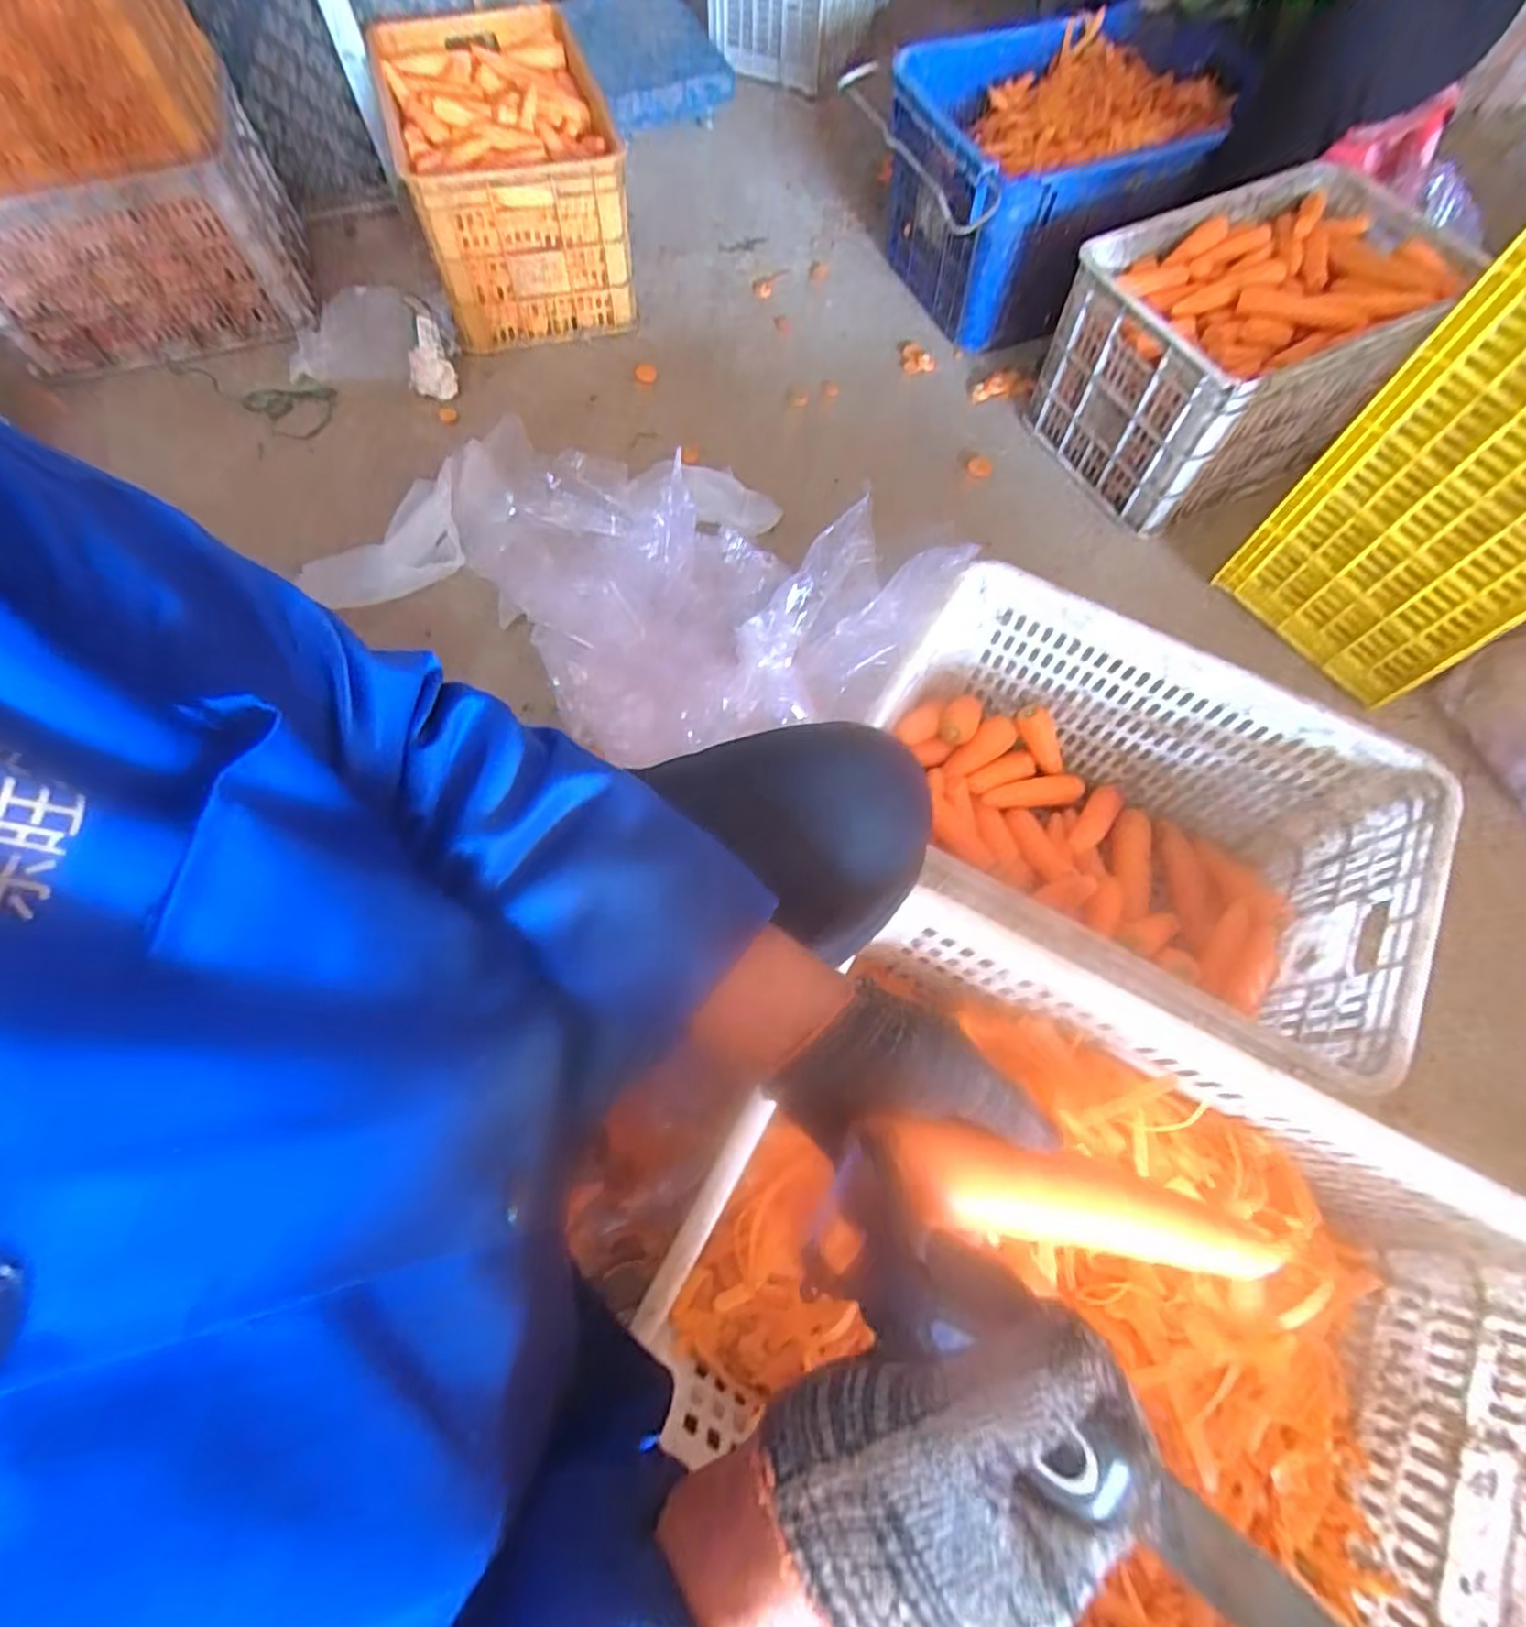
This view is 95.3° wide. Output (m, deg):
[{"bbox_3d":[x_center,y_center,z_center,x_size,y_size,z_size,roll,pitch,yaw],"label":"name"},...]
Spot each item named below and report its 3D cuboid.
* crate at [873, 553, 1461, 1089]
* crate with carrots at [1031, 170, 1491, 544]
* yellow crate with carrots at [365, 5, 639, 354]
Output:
[{"bbox_3d":[0.363,0.024,0.767,0.511,0.263,0.352,29,70,12],"label":"crate"},{"bbox_3d":[0.765,-0.742,1.114,0.561,0.244,0.350,-26,69,-11],"label":"crate with carrots"},{"bbox_3d":[-0.454,-1.133,1.251,0.363,0.248,0.523,-14,68,-6],"label":"yellow crate with carrots"}]

